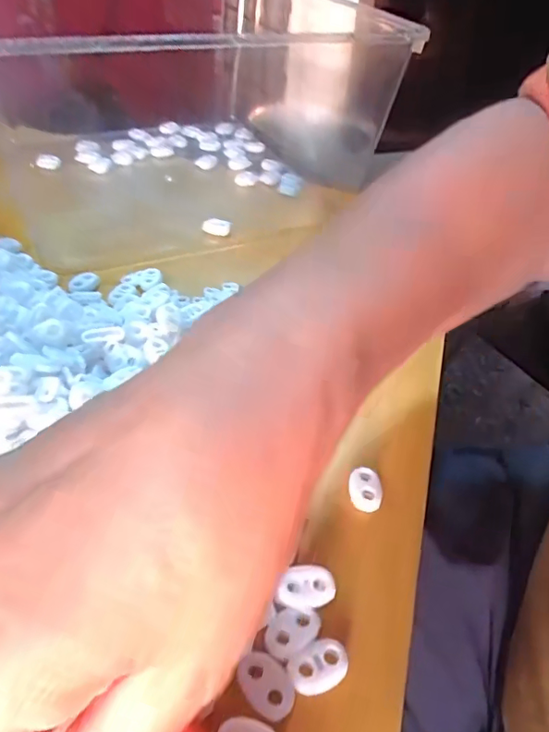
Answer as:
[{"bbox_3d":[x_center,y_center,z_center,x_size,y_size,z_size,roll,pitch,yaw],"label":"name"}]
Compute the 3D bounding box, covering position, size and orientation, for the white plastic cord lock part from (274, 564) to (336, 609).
[{"bbox_3d":[0.012,0.086,0.200,0.022,0.007,0.015,3,42,-2],"label":"white plastic cord lock part"}]

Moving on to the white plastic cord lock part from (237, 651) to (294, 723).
[{"bbox_3d":[-0.003,0.110,0.179,0.022,0.004,0.016,32,48,27],"label":"white plastic cord lock part"}]

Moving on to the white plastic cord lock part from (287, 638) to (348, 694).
[{"bbox_3d":[0.016,0.105,0.183,0.022,0.004,0.014,-18,47,-24],"label":"white plastic cord lock part"}]

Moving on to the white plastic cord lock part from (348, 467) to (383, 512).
[{"bbox_3d":[0.042,0.058,0.241,0.014,0.009,0.019,1,42,-4],"label":"white plastic cord lock part"}]

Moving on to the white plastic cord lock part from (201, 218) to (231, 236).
[{"bbox_3d":[-0.047,-0.112,0.416,0.022,0.004,0.017,7,42,2],"label":"white plastic cord lock part"}]

